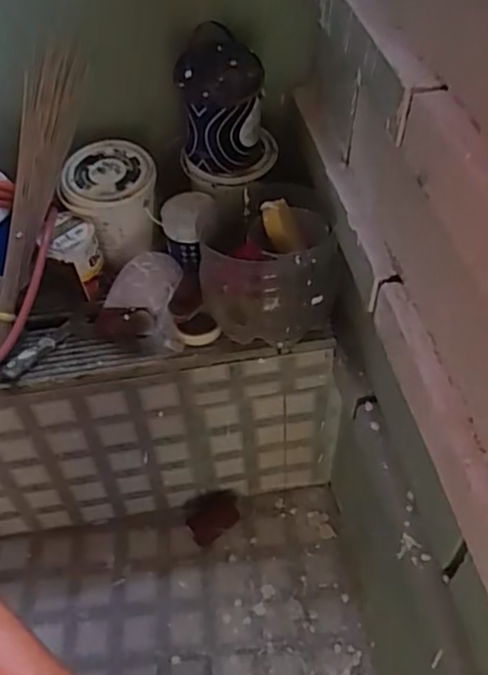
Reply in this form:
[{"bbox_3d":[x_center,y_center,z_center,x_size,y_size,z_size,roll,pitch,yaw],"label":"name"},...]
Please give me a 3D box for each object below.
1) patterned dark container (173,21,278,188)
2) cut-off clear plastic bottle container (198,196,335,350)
[{"bbox_3d":[-0.031,-0.394,1.159,0.177,0.246,0.142,-1,47,2],"label":"patterned dark container"},{"bbox_3d":[0.040,-0.110,1.124,0.220,0.207,0.211,-1,47,1],"label":"cut-off clear plastic bottle container"}]

